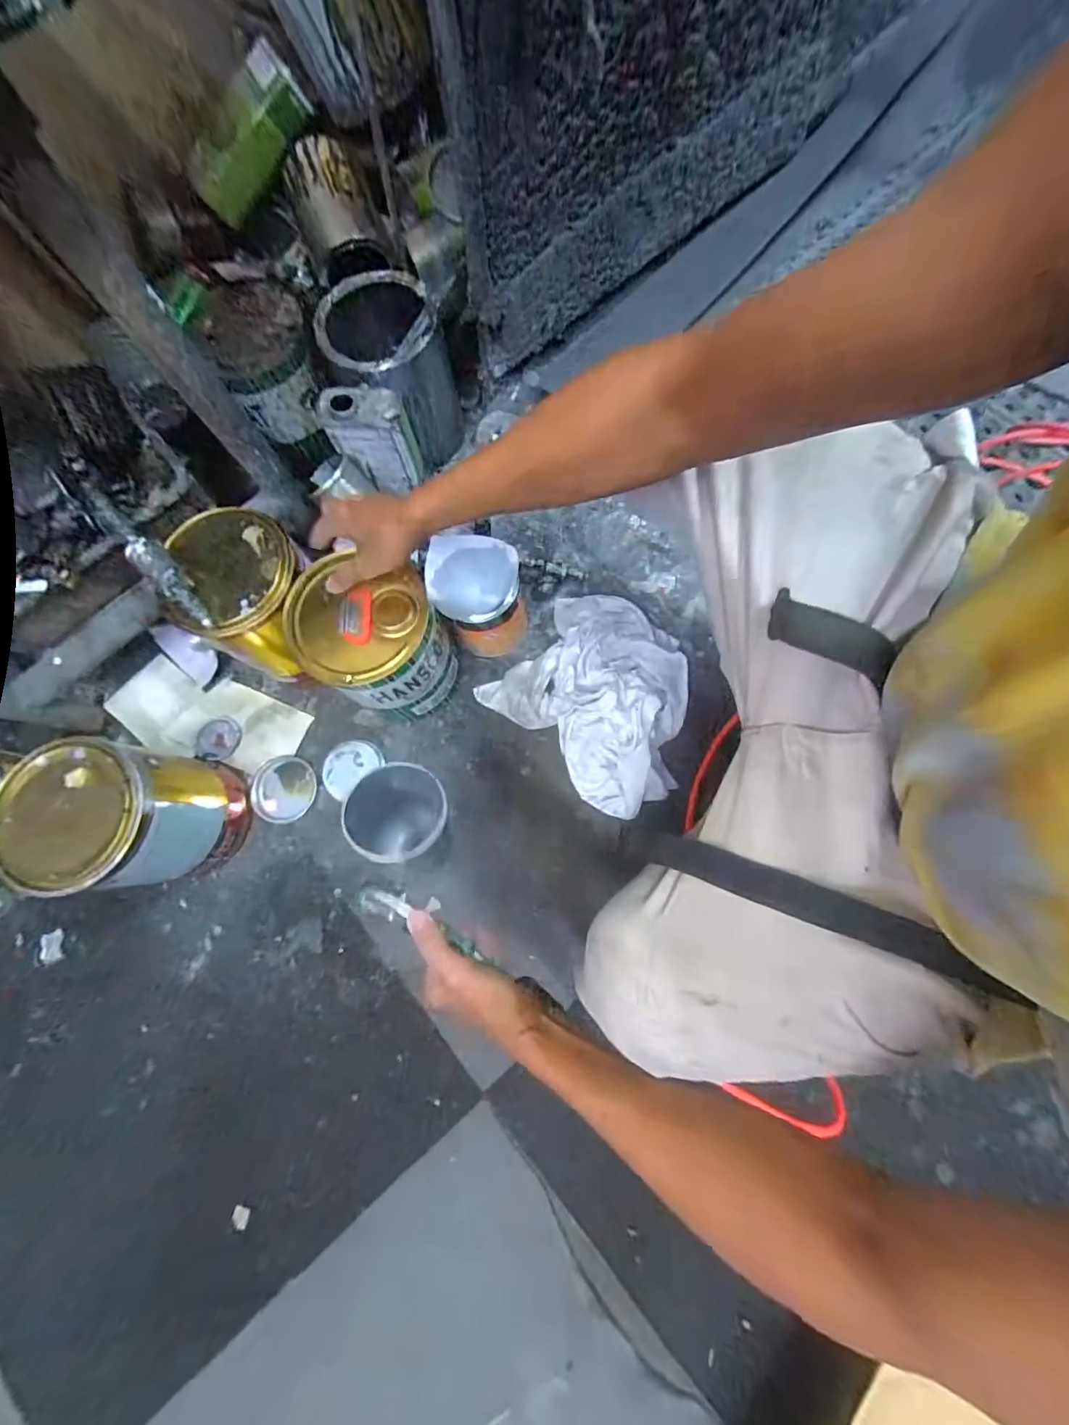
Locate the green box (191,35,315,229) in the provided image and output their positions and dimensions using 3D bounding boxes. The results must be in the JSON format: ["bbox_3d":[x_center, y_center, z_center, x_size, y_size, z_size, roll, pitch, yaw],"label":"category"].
[{"bbox_3d":[-0.368,-0.734,0.642,0.180,0.065,0.061,-33,74,23],"label":"green box"}]

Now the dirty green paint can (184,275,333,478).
[{"bbox_3d":[-0.381,-0.492,0.750,0.144,0.178,0.171,-25,76,-3],"label":"dirty green paint can"}]

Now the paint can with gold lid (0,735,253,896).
[{"bbox_3d":[-0.488,0.131,0.620,0.149,0.210,0.154,0,75,1],"label":"paint can with gold lid"}]

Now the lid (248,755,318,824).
[{"bbox_3d":[-0.366,0.111,0.728,0.091,0.004,0.094,4,77,5],"label":"lid"}]

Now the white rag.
[{"bbox_3d":[0.101,-0.032,0.695,0.281,0.091,0.248,40,82,11],"label":"white rag"}]

